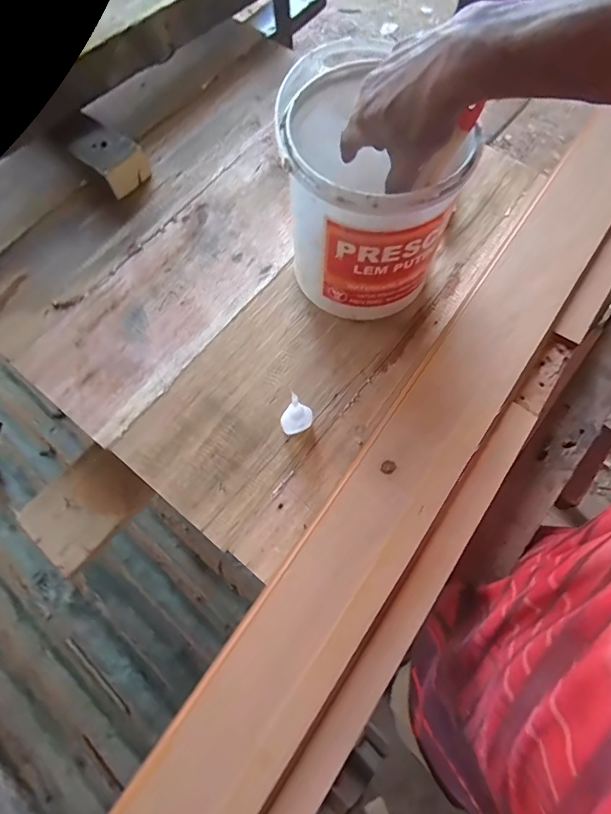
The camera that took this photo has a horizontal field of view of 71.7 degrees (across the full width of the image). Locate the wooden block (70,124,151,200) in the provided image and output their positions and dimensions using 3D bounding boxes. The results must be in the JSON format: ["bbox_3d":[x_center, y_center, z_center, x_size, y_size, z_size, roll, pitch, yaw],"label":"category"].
[{"bbox_3d":[-0.278,-0.350,0.598,0.102,0.047,0.068,39,75,14],"label":"wooden block"}]

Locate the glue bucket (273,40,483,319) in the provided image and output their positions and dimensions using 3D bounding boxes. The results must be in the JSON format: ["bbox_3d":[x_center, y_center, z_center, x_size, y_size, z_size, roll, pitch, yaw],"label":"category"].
[{"bbox_3d":[0.071,-0.223,0.469,0.179,0.190,0.178,0,70,1],"label":"glue bucket"}]

